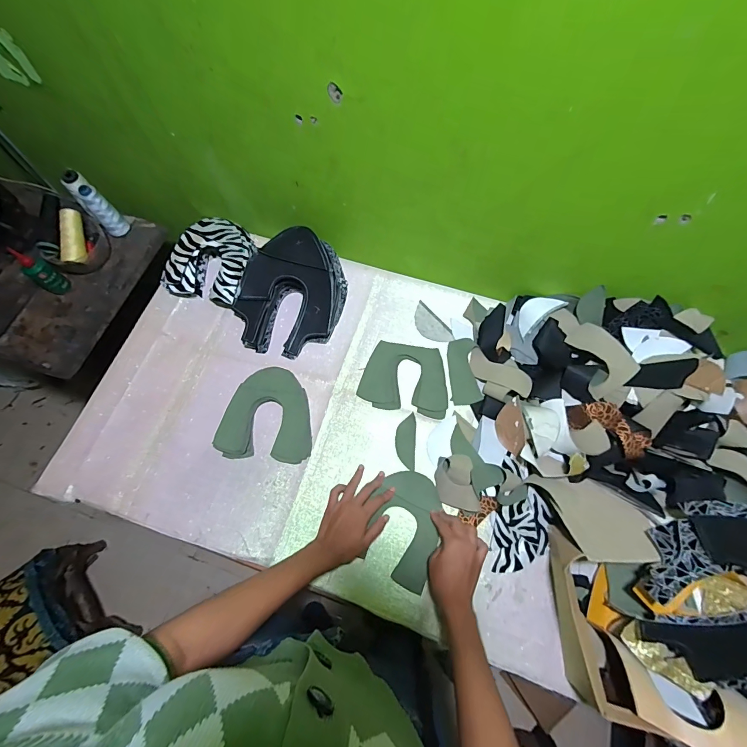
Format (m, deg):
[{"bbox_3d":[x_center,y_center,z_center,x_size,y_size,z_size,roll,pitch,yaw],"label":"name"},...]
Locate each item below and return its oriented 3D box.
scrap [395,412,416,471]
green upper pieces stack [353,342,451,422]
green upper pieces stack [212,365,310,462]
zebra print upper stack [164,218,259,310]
[{"bbox_3d":[0.057,0.119,0.644,0.034,0.010,0.094,4,70,2],"label":"scrap"},{"bbox_3d":[0.061,0.007,0.685,0.159,0.005,0.129,11,71,5],"label":"green upper pieces stack"},{"bbox_3d":[-0.188,0.072,0.660,0.160,0.023,0.160,5,70,2],"label":"green upper pieces stack"},{"bbox_3d":[-0.321,-0.235,0.746,0.161,0.070,0.185,15,71,6],"label":"zebra print upper stack"}]

